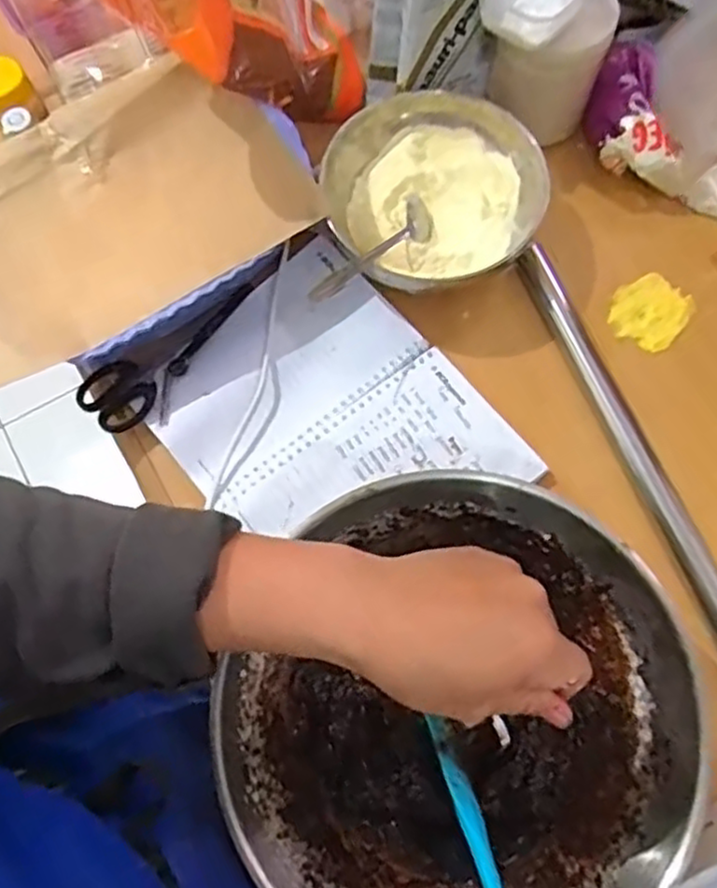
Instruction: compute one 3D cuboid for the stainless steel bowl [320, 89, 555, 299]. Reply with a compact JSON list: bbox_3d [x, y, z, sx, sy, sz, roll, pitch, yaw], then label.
[{"bbox_3d":[0.063,-0.198,0.566,0.166,0.061,0.154,-1,70,2],"label":"stainless steel bowl"}]

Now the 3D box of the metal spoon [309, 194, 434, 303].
[{"bbox_3d":[0.014,-0.144,0.521,0.024,0.026,0.152,34,51,13],"label":"metal spoon"}]

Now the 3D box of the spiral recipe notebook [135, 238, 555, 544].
[{"bbox_3d":[-0.027,-0.018,0.534,0.206,0.009,0.243,-38,73,-10],"label":"spiral recipe notebook"}]

